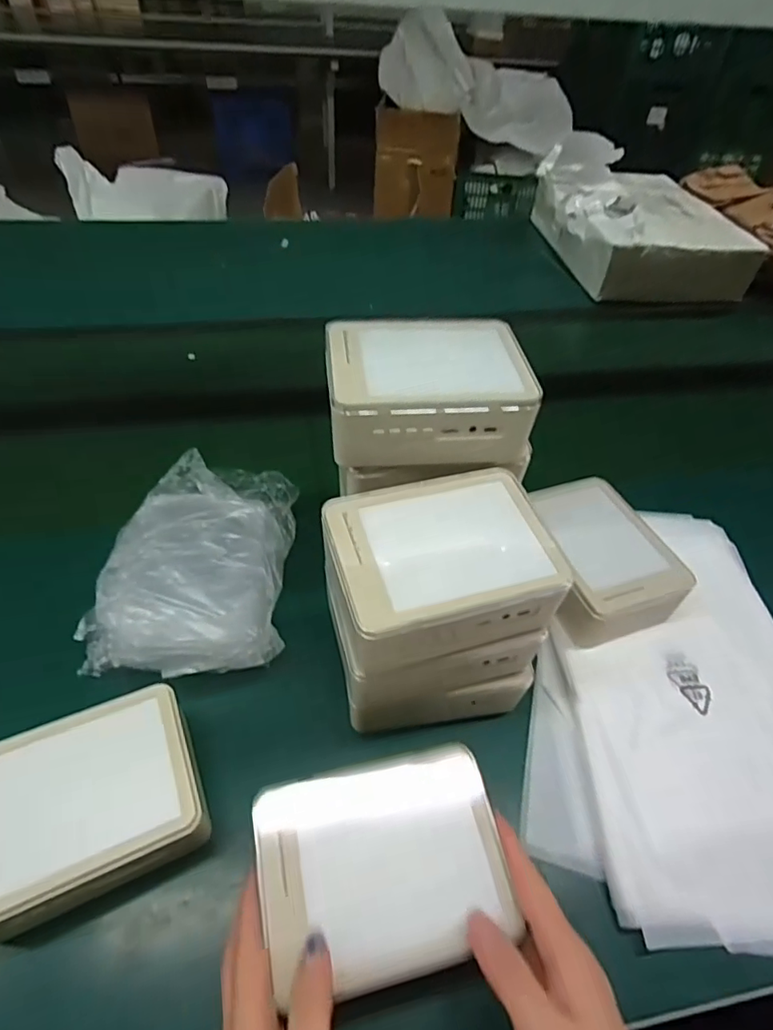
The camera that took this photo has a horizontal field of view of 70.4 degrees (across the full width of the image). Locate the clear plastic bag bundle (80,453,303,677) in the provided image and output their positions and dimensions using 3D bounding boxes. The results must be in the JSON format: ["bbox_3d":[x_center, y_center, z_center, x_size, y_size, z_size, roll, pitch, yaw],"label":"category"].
[{"bbox_3d":[-0.164,0.036,0.487,0.146,0.052,0.219,3,46,0],"label":"clear plastic bag bundle"}]

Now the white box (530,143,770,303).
[{"bbox_3d":[0.477,-0.556,1.036,0.321,0.106,0.374,-2,46,-5],"label":"white box"}]

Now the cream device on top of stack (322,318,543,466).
[{"bbox_3d":[0.027,-0.090,0.400,0.144,0.060,0.108,-5,46,-8],"label":"cream device on top of stack"}]

